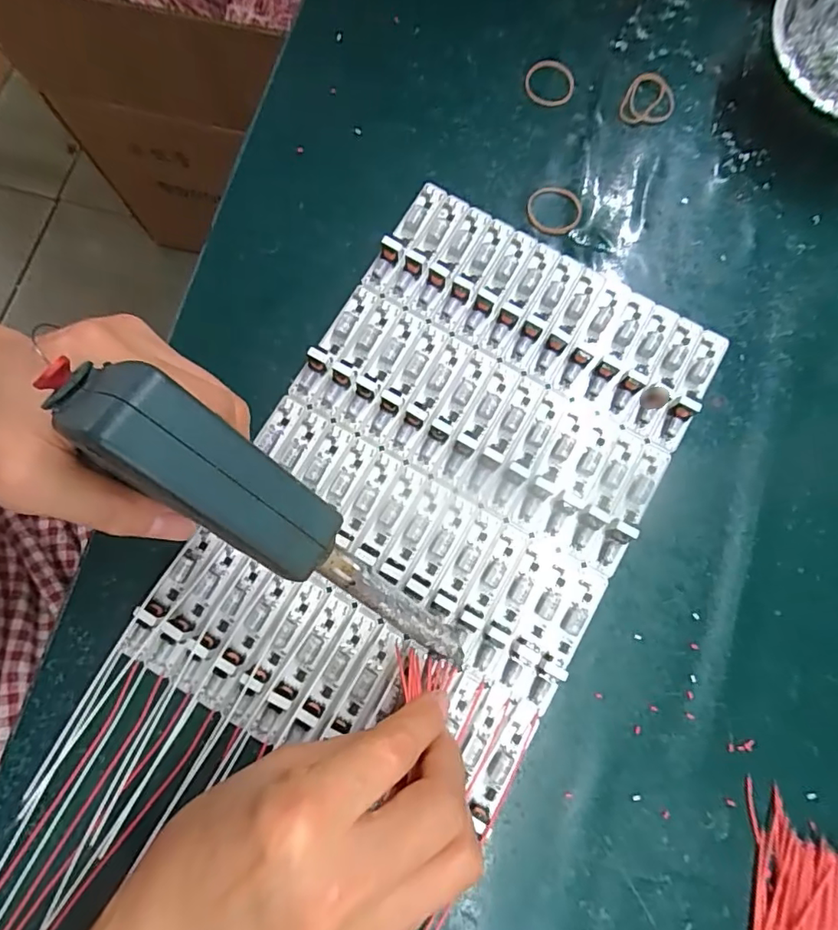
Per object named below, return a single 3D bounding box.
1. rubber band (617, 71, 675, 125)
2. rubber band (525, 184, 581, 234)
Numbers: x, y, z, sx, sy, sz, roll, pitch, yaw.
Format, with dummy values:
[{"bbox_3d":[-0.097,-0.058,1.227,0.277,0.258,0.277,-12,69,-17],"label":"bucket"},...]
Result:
[{"bbox_3d":[0.142,-0.224,0.320,0.030,0.004,0.039,29,80,5],"label":"rubber band"},{"bbox_3d":[0.078,-0.148,0.304,0.031,0.004,0.031,0,79,-1],"label":"rubber band"}]

